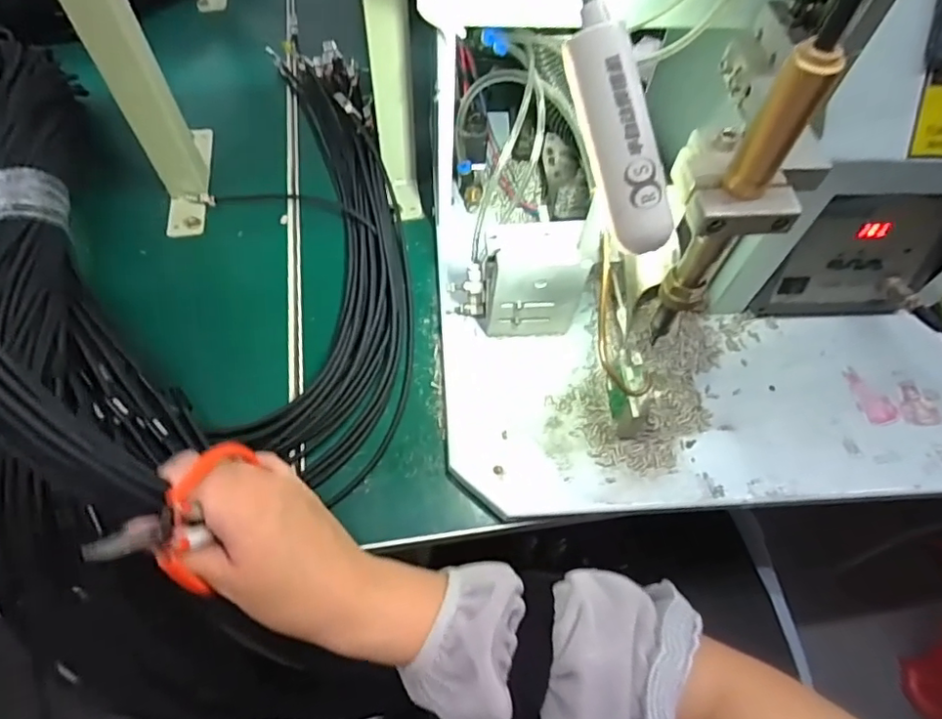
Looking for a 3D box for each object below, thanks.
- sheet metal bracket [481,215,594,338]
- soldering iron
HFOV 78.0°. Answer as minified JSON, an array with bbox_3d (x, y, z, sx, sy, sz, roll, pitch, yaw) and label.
[{"bbox_3d":[0.042,-0.051,0.398,0.064,0.105,0.026,-3,62,-4],"label":"sheet metal bracket"},{"bbox_3d":[0.107,-0.057,0.250,0.017,0.155,0.016,18,61,7],"label":"soldering iron"}]

